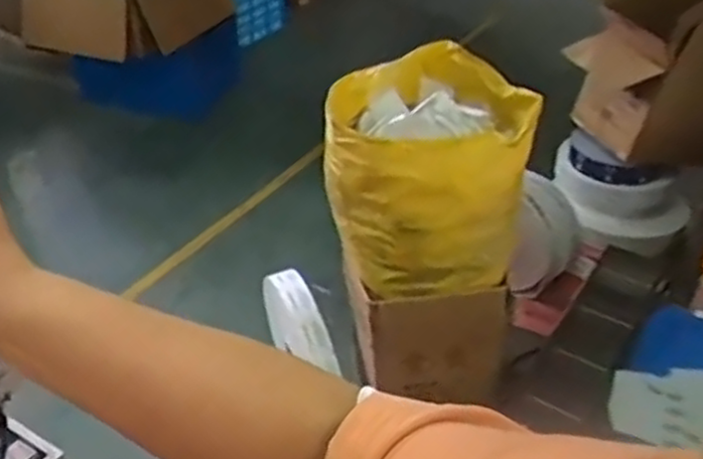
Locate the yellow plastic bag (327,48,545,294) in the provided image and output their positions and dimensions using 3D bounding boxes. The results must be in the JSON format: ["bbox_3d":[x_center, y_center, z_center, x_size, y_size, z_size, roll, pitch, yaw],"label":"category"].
[{"bbox_3d":[0.138,-0.133,1.434,0.377,0.291,0.430,-6,37,-5],"label":"yellow plastic bag"}]

